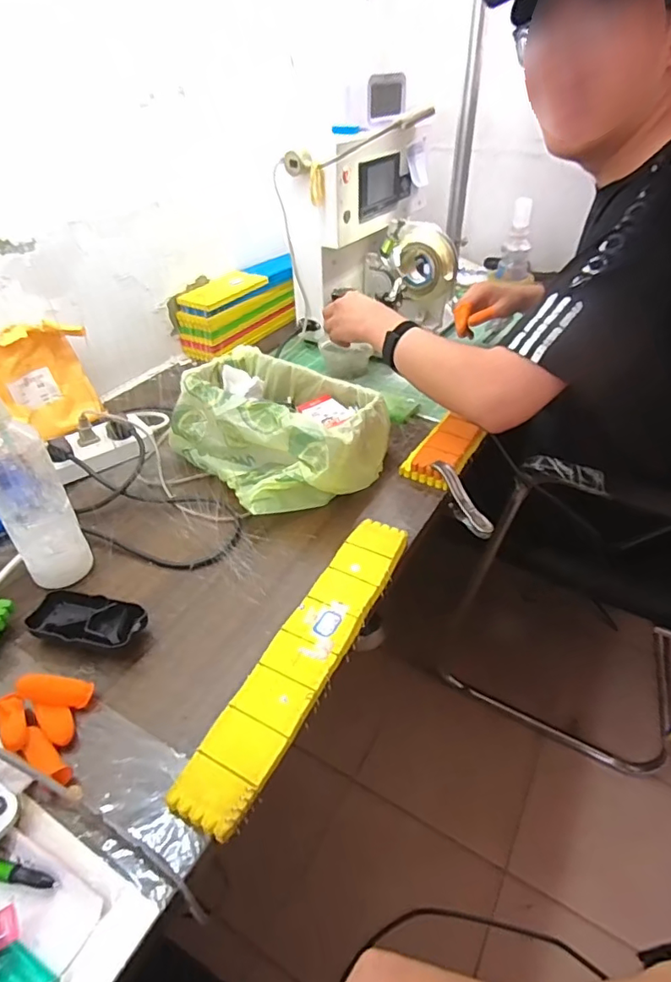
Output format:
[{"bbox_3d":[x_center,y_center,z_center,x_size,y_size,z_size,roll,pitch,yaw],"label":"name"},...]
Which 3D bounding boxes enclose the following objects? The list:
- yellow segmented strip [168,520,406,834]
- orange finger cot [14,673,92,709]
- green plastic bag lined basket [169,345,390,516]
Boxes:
[{"bbox_3d":[-0.021,0.146,0.507,0.063,0.018,0.349,17,42,22],"label":"yellow segmented strip"},{"bbox_3d":[-0.243,0.173,0.458,0.059,0.014,0.022,17,35,-18],"label":"orange finger cot"},{"bbox_3d":[-0.078,-0.085,0.711,0.208,0.106,0.266,-32,48,-32],"label":"green plastic bag lined basket"}]

